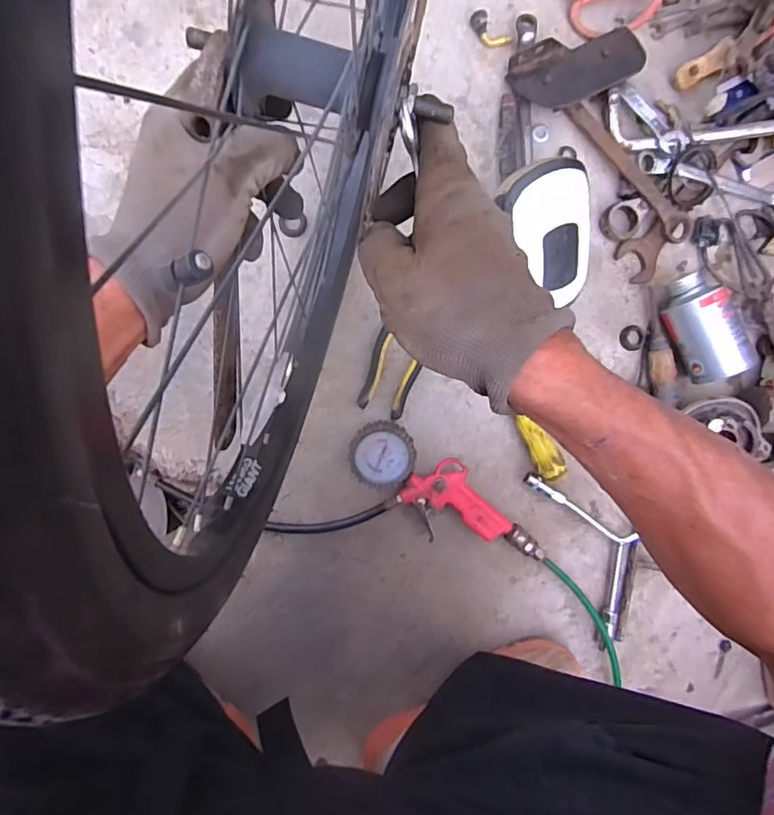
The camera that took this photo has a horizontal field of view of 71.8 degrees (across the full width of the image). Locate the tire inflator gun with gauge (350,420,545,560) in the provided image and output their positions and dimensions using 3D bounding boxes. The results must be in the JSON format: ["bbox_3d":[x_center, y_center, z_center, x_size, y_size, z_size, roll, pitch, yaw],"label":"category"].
[{"bbox_3d":[0.064,0.104,0.600,0.243,0.032,0.081,39,88,-8],"label":"tire inflator gun with gauge"}]

